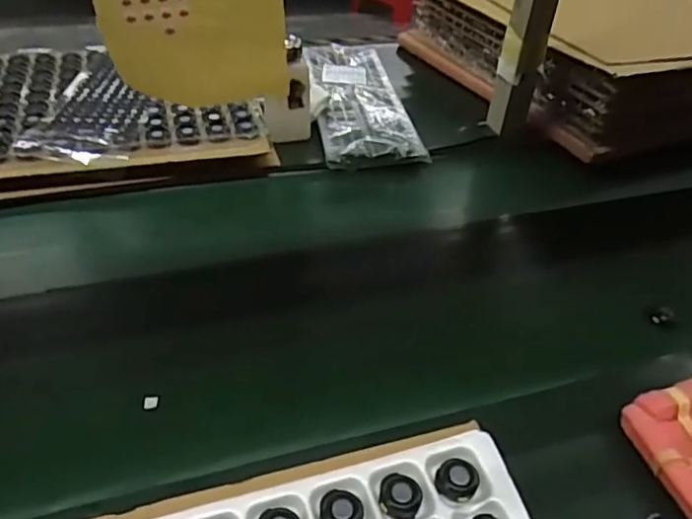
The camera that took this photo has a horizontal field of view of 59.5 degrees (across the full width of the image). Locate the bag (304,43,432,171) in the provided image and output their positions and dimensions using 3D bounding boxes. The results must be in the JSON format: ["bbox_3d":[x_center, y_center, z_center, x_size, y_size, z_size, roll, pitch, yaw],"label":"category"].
[{"bbox_3d":[0.016,-0.253,0.931,0.131,0.019,0.385,-2,41,-8],"label":"bag"}]

